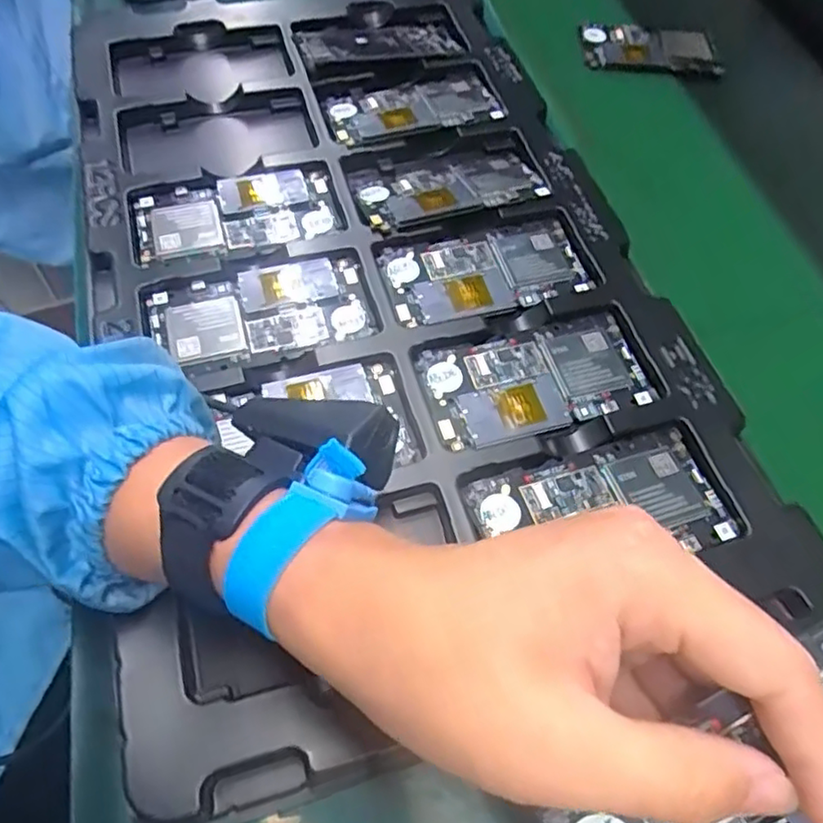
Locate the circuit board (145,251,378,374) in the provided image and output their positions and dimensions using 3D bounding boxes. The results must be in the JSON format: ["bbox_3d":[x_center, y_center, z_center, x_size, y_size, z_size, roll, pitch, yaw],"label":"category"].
[{"bbox_3d":[-0.089,-0.059,0.381,0.127,0.007,0.066,-11,62,-11],"label":"circuit board"}]

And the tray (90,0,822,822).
[{"bbox_3d":[-0.026,-0.105,0.412,0.326,0.035,0.568,-11,63,-10],"label":"tray"}]

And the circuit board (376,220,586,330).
[{"bbox_3d":[0.047,-0.089,0.402,0.124,0.004,0.062,-10,62,-11],"label":"circuit board"}]

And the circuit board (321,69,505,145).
[{"bbox_3d":[0.002,-0.229,0.475,0.130,0.005,0.063,-15,63,-14],"label":"circuit board"}]

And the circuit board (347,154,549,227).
[{"bbox_3d":[0.024,-0.154,0.437,0.125,0.008,0.057,-12,53,-9],"label":"circuit board"}]

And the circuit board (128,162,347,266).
[{"bbox_3d":[-0.114,-0.130,0.420,0.131,0.008,0.067,-11,62,-12],"label":"circuit board"}]

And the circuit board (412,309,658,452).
[{"bbox_3d":[0.071,-0.019,0.363,0.126,0.005,0.067,-12,62,-12],"label":"circuit board"}]

